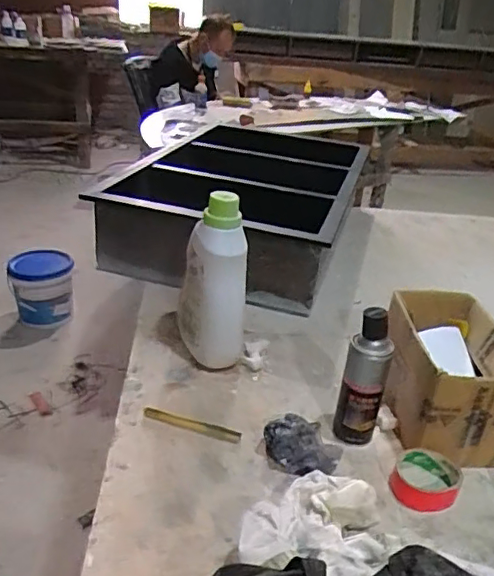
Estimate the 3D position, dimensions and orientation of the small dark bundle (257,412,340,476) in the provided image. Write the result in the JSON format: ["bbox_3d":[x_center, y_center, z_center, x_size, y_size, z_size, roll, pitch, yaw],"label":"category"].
[{"bbox_3d":[0.075,0.218,0.788,0.113,0.049,0.074,6,28,3],"label":"small dark bundle"}]

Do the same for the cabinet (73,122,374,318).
[{"bbox_3d":[0.001,-0.212,1.432,0.500,0.196,0.685,12,29,13],"label":"cabinet"}]

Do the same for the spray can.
[{"bbox_3d":[0.162,0.122,0.784,0.060,0.193,0.057,11,28,12],"label":"spray can"}]

